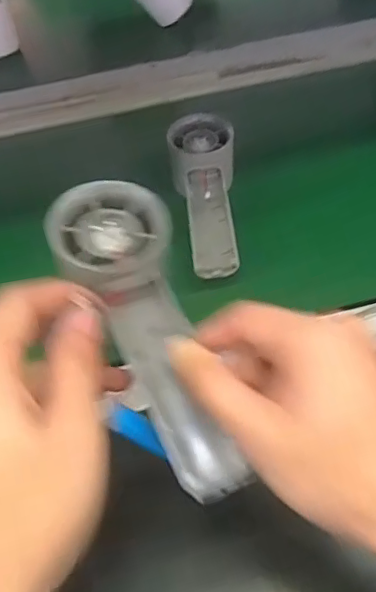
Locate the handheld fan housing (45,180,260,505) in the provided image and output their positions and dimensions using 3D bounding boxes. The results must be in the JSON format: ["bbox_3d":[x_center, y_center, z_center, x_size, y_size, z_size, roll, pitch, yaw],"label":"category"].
[{"bbox_3d":[-0.018,0.018,0.269,0.055,0.027,0.158,-20,72,-10],"label":"handheld fan housing"}]

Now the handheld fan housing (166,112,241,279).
[{"bbox_3d":[0.016,-0.084,0.466,0.054,0.054,0.151,-5,53,1],"label":"handheld fan housing"}]

